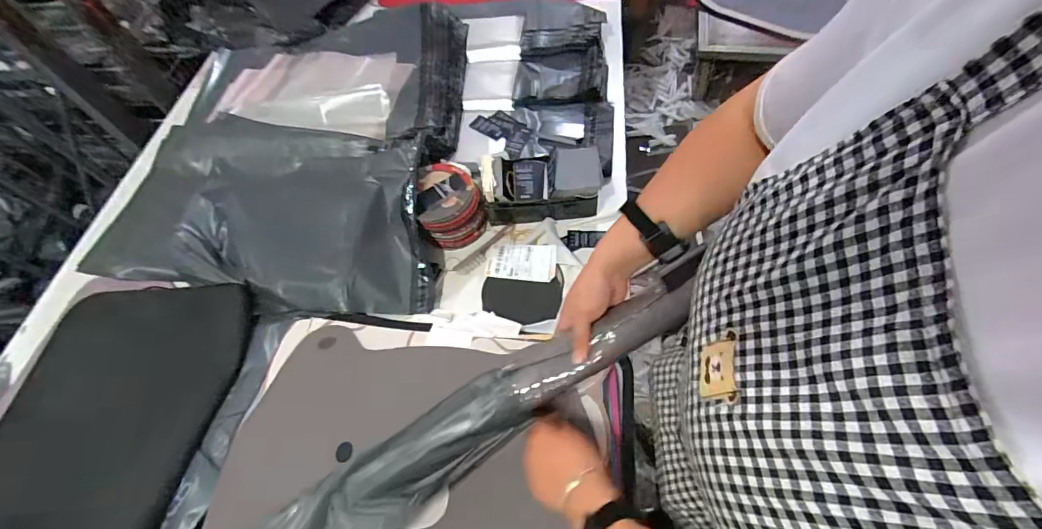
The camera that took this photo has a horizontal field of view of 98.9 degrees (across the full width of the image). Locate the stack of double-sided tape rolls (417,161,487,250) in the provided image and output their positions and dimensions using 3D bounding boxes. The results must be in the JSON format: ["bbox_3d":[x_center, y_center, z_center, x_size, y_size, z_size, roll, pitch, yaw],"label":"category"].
[{"bbox_3d":[-0.136,-0.121,0.900,0.123,0.099,0.139,-6,60,2],"label":"stack of double-sided tape rolls"}]

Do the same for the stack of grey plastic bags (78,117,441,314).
[{"bbox_3d":[-0.496,-0.123,0.936,0.710,0.096,0.419,7,61,9],"label":"stack of grey plastic bags"}]

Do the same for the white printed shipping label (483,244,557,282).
[{"bbox_3d":[0.000,-0.005,0.862,0.131,0.008,0.077,3,65,9],"label":"white printed shipping label"}]

